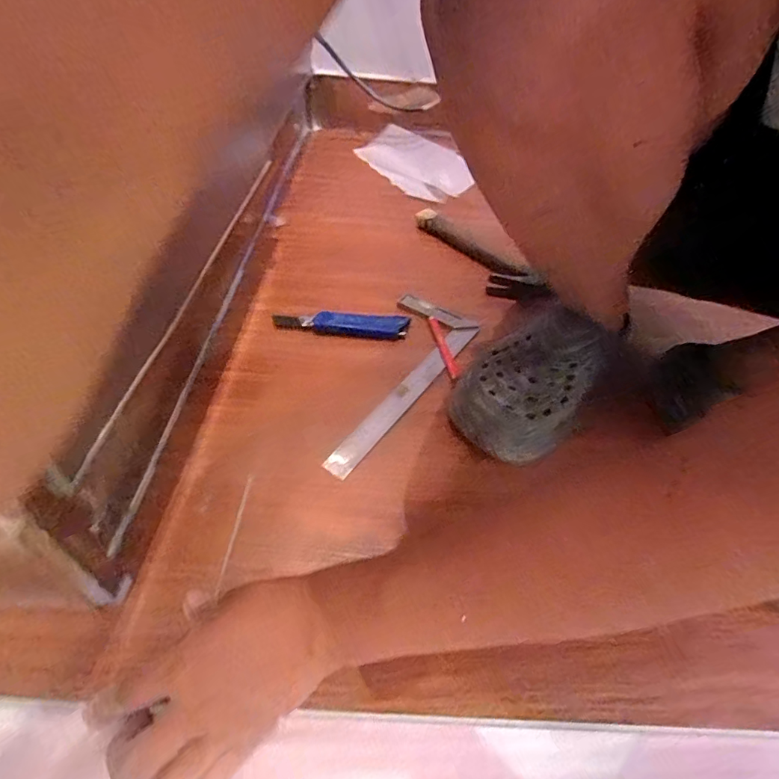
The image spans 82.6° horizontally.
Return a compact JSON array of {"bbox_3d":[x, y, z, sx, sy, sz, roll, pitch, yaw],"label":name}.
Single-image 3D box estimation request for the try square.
[{"bbox_3d":[0.003,-0.020,0.541,0.113,0.007,0.306,24,49,17],"label":"try square"}]

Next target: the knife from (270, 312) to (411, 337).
[{"bbox_3d":[-0.064,-0.088,0.595,0.178,0.015,0.036,1,44,-2],"label":"knife"}]

